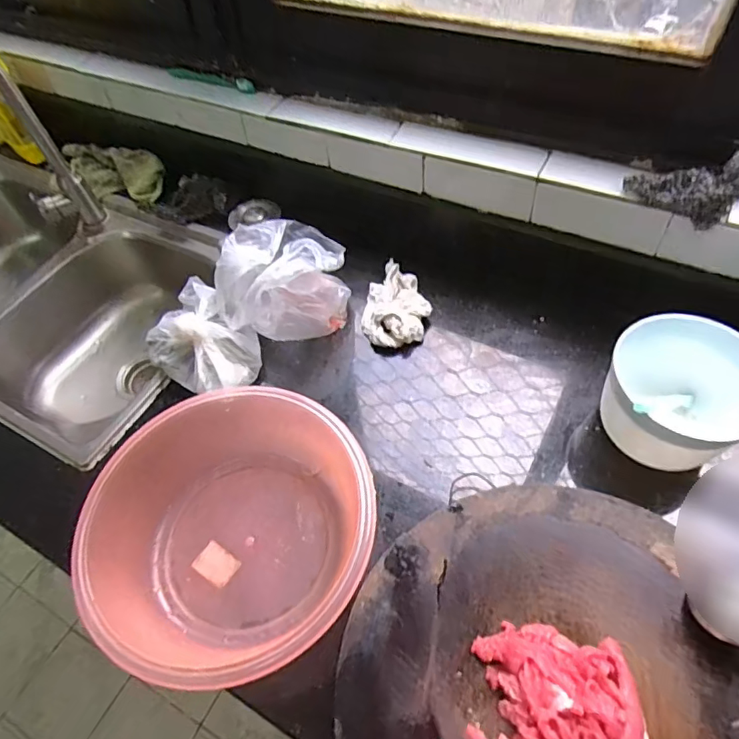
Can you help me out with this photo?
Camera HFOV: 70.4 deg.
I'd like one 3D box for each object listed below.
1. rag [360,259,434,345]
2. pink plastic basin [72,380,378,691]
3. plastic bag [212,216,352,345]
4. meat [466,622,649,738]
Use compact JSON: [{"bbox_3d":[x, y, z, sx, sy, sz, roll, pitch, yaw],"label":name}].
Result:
[{"bbox_3d":[0.039,-0.093,0.719,0.087,0.046,0.144,7,56,10],"label":"rag"},{"bbox_3d":[-0.129,0.160,0.520,0.264,0.099,0.264,-3,55,4],"label":"pink plastic basin"},{"bbox_3d":[-0.116,-0.122,0.703,0.163,0.137,0.146,-6,54,2],"label":"plastic bag"},{"bbox_3d":[0.145,0.265,0.402,0.124,0.029,0.119,7,56,10],"label":"meat"}]

